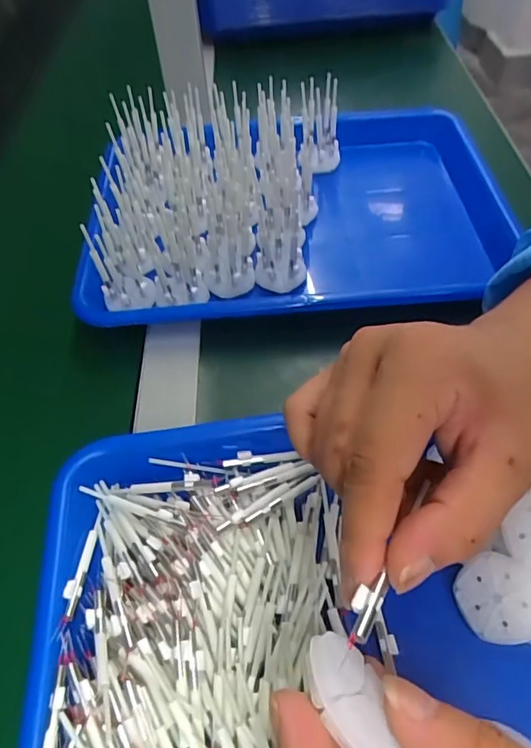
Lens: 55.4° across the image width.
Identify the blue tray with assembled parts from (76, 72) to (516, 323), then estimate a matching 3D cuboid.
[{"bbox_3d":[0.028,-0.150,0.405,0.319,0.071,0.258,-1,53,2],"label":"blue tray with assembled parts"}]

